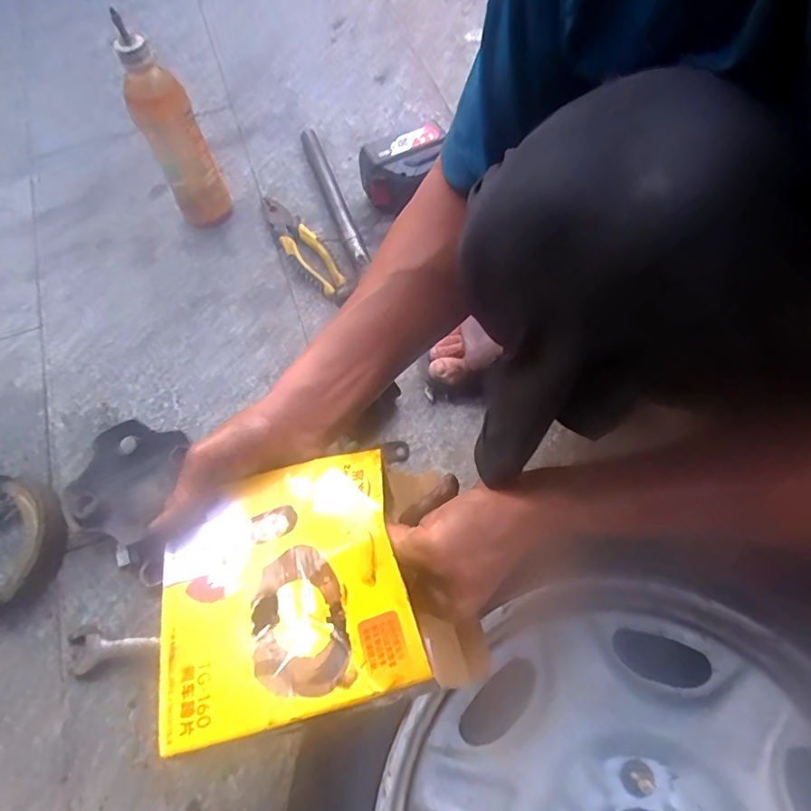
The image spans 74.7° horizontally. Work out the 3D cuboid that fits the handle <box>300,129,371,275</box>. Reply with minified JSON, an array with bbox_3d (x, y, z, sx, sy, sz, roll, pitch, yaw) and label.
[{"bbox_3d":[-0.095,-0.277,0.693,0.024,0.025,0.259,-20,66,-6],"label":"handle"}]

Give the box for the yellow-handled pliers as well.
[{"bbox_3d":[-0.127,-0.201,0.667,0.043,0.030,0.192,-29,68,-10],"label":"yellow-handled pliers"}]

